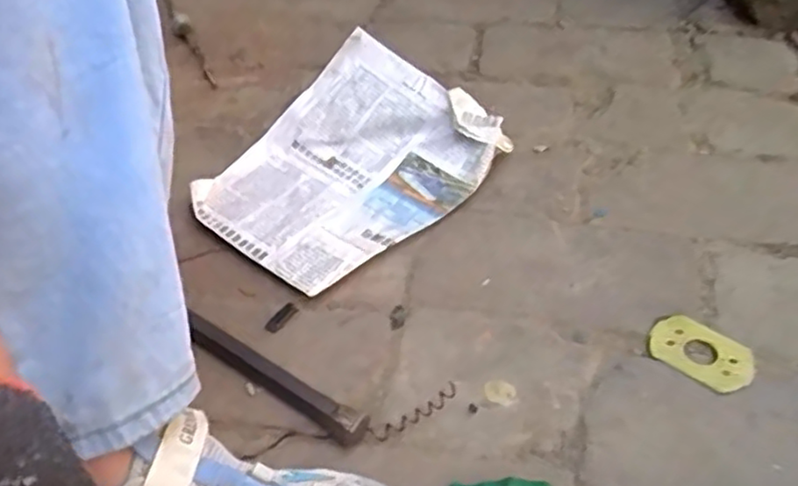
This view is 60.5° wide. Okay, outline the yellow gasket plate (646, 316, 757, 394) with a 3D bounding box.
[{"bbox_3d":[0.229,0.081,0.516,0.073,0.009,0.045,31,57,30],"label":"yellow gasket plate"}]

